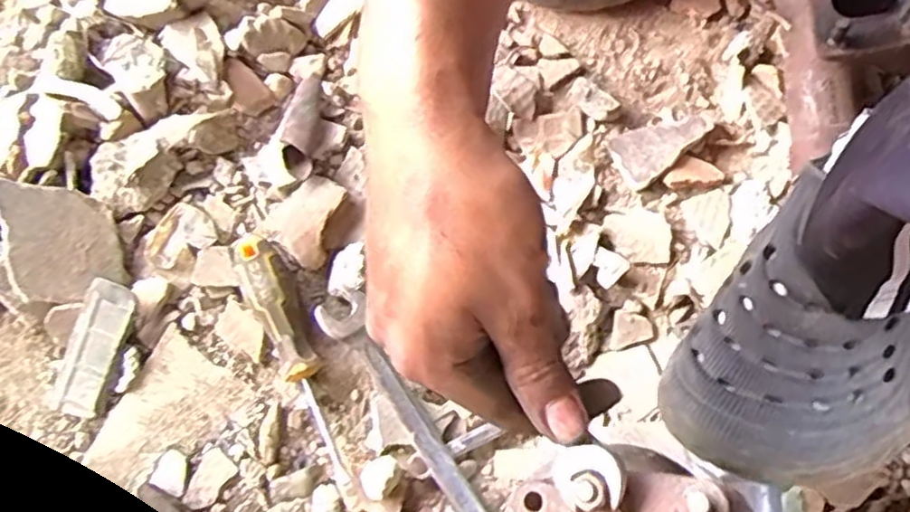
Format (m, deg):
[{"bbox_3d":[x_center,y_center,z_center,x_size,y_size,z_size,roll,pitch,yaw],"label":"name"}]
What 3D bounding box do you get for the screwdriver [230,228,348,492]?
[{"bbox_3d":[-0.100,0.062,0.446,0.025,0.028,0.162,-25,76,-7],"label":"screwdriver"}]

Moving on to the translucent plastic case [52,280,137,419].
[{"bbox_3d":[-0.229,0.059,0.447,0.030,0.008,0.085,20,90,5],"label":"translucent plastic case"}]

